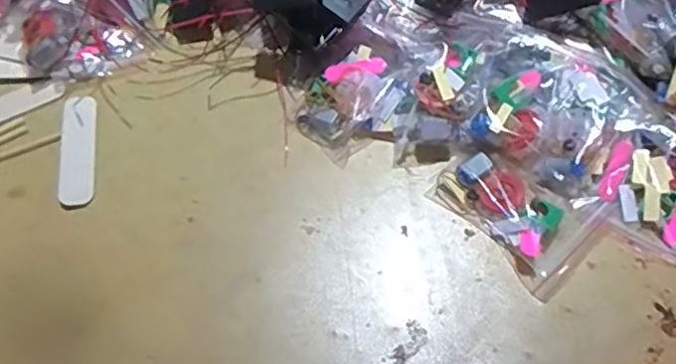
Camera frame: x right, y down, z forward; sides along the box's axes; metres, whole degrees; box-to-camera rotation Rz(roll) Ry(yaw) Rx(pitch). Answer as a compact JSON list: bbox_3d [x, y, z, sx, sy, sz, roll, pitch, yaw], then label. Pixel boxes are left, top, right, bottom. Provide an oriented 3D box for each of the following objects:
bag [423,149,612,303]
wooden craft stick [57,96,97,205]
[{"bbox_3d":[0.131,0.022,0.481,0.066,0.021,0.120,-41,68,-17],"label":"bag"},{"bbox_3d":[-0.217,-0.028,0.536,0.029,0.004,0.103,-5,62,-8],"label":"wooden craft stick"}]

